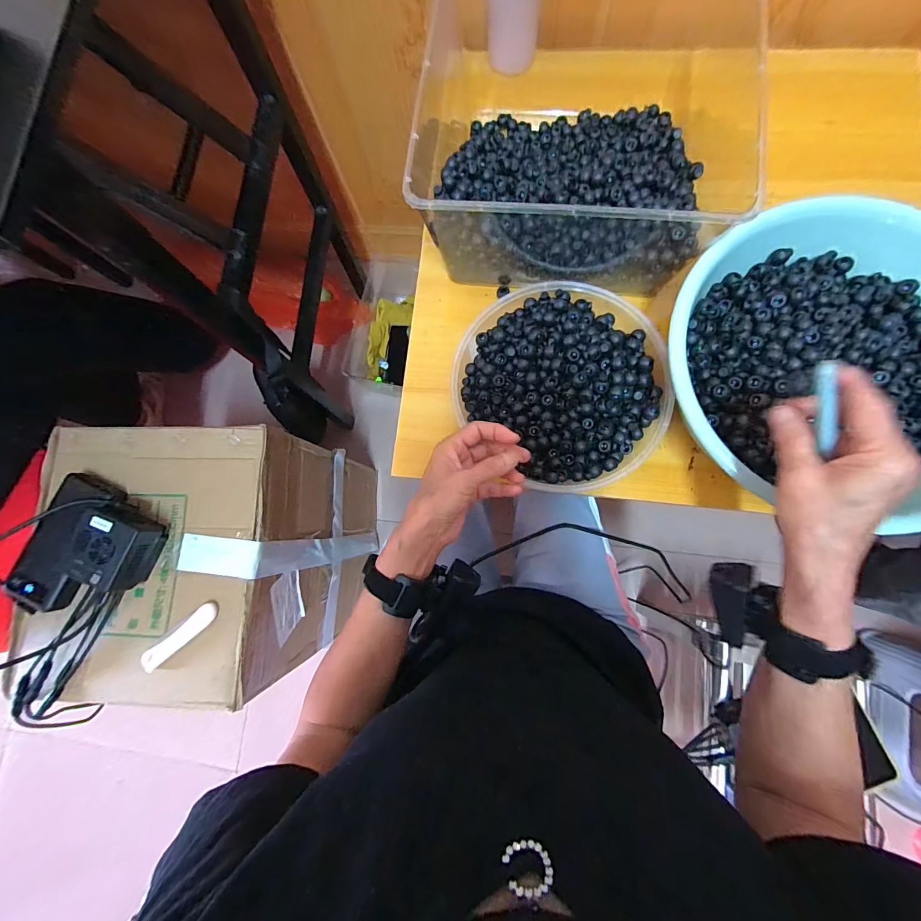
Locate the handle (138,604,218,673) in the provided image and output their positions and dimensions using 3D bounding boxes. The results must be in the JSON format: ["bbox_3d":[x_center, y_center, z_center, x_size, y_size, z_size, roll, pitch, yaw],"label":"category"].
[{"bbox_3d":[-0.322,0.202,0.448,0.092,0.019,0.021,-42,81,-2],"label":"handle"}]

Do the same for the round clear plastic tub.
[{"bbox_3d":[0.109,-0.083,0.427,0.229,0.050,0.214,44,88,9],"label":"round clear plastic tub"}]

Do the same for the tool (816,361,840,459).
[{"bbox_3d":[0.241,-0.034,0.255,0.010,0.007,0.062,-19,109,2],"label":"tool"}]

